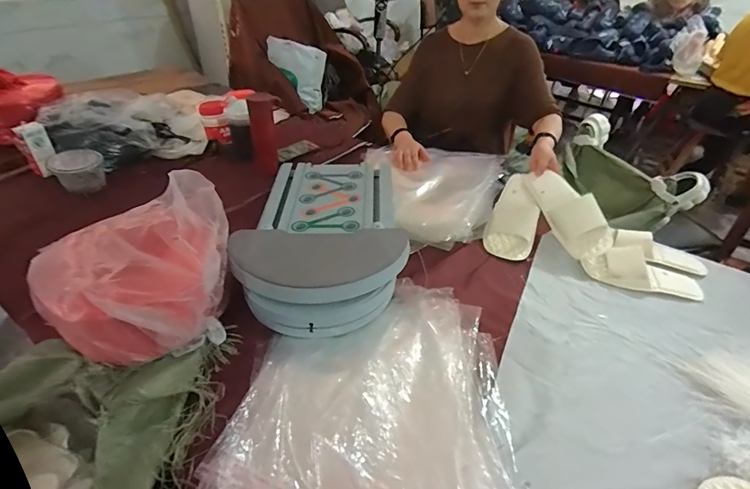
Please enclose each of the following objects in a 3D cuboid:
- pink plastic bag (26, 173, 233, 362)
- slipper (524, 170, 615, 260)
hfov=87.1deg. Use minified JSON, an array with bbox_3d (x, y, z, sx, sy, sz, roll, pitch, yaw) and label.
[{"bbox_3d":[-0.404,0.036,0.670,0.297,0.191,0.262,-9,41,-16],"label":"pink plastic bag"},{"bbox_3d":[0.452,-0.080,0.927,0.061,0.114,0.247,2,49,-54],"label":"slipper"}]

